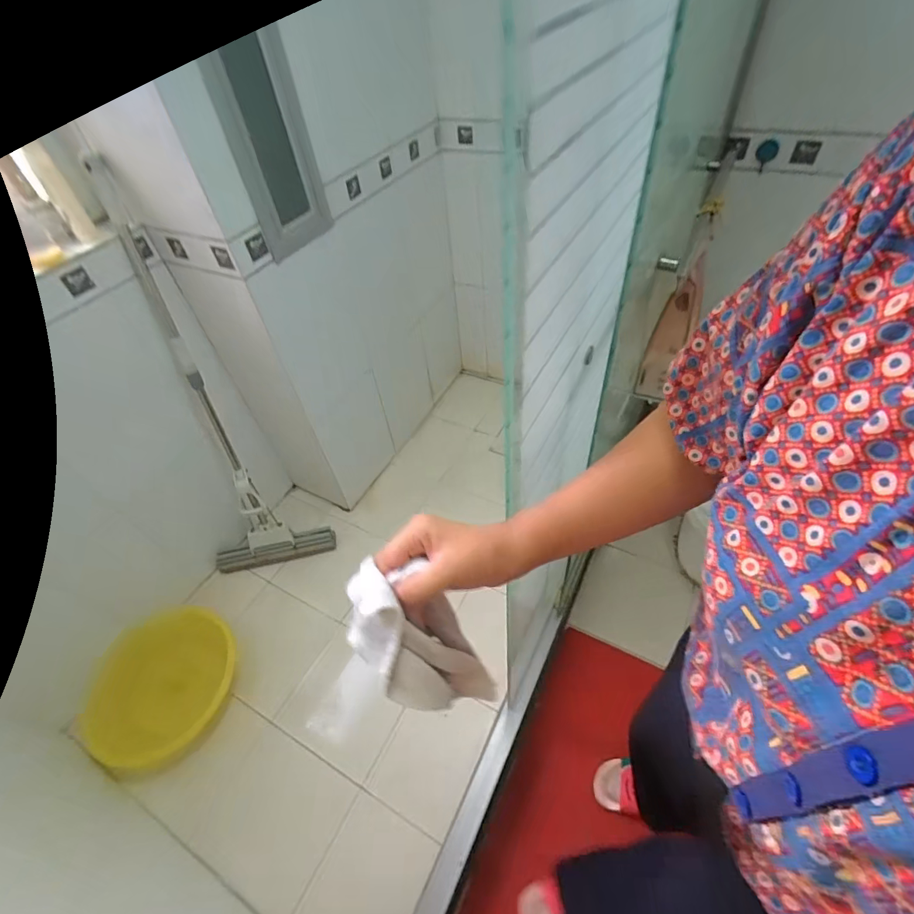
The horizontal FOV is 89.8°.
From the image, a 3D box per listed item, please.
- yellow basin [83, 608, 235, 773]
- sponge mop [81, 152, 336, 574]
[{"bbox_3d":[-0.788,0.596,1.234,0.316,0.115,0.375,13,52,16],"label":"yellow basin"},{"bbox_3d":[-0.700,-0.127,1.288,0.376,1.143,0.115,-17,29,-8],"label":"sponge mop"}]

